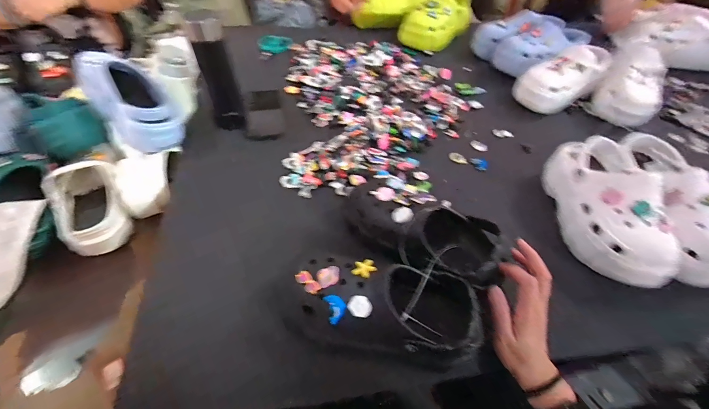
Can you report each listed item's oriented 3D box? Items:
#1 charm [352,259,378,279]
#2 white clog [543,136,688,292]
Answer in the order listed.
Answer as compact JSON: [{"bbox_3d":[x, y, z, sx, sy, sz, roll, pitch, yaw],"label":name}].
[{"bbox_3d":[0.013,0.077,0.371,0.030,0.006,0.025,12,52,36],"label":"charm"},{"bbox_3d":[0.408,-0.006,0.500,0.119,0.085,0.259,2,52,5],"label":"white clog"}]

